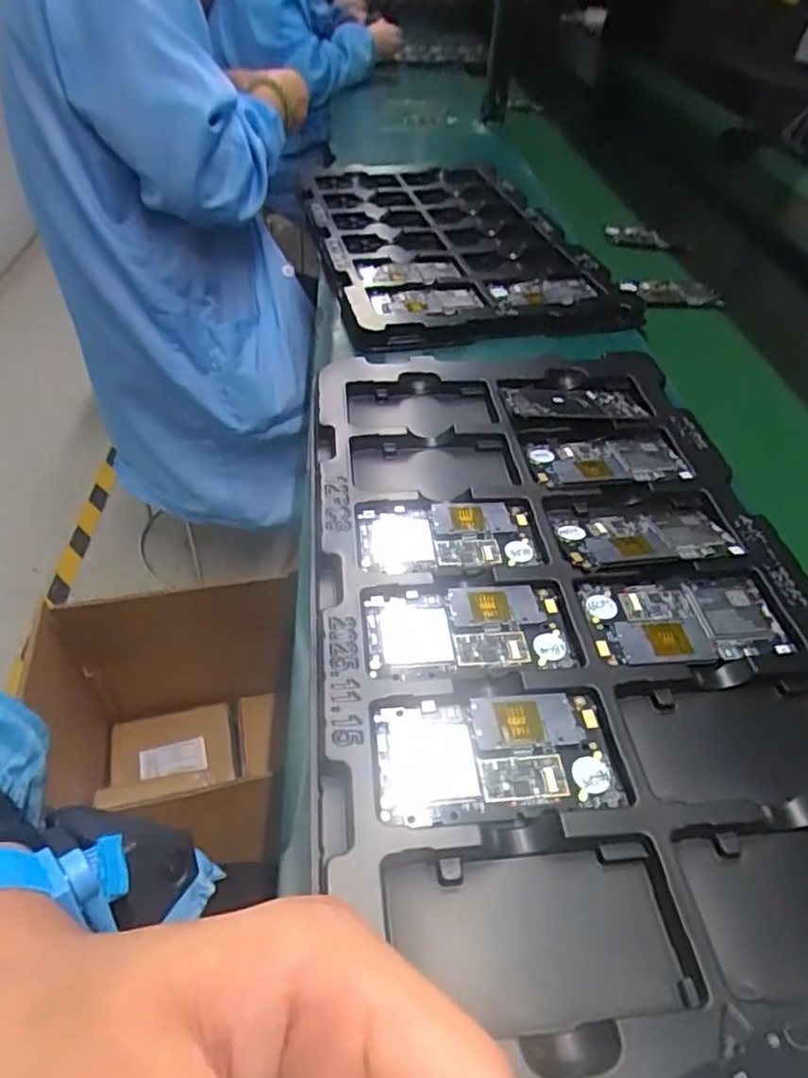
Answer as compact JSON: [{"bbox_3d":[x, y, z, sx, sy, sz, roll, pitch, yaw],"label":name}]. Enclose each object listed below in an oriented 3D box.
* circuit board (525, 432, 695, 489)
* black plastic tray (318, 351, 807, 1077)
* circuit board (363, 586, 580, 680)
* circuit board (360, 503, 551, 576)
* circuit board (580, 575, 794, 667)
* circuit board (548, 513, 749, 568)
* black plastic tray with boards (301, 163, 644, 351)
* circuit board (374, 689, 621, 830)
[{"bbox_3d":[0.165,-0.067,0.528,0.120,0.007,0.061,-1,45,-7],"label":"circuit board"},{"bbox_3d":[0.111,0.032,0.442,0.327,0.037,0.539,-1,46,-6],"label":"black plastic tray"},{"bbox_3d":[0.041,0.057,0.409,0.129,0.007,0.066,-2,45,-7],"label":"circuit board"},{"bbox_3d":[0.033,-0.002,0.470,0.129,0.006,0.069,-3,46,-8],"label":"circuit board"},{"bbox_3d":[0.181,0.054,0.419,0.123,0.009,0.064,-1,45,-7],"label":"circuit board"},{"bbox_3d":[0.175,-0.004,0.471,0.123,0.007,0.059,-4,46,-9],"label":"circuit board"},{"bbox_3d":[0.048,-0.437,0.934,0.350,0.034,0.674,-7,43,-9],"label":"black plastic tray with boards"},{"bbox_3d":[0.049,0.118,0.351,0.128,0.007,0.068,-2,45,-7],"label":"circuit board"}]

